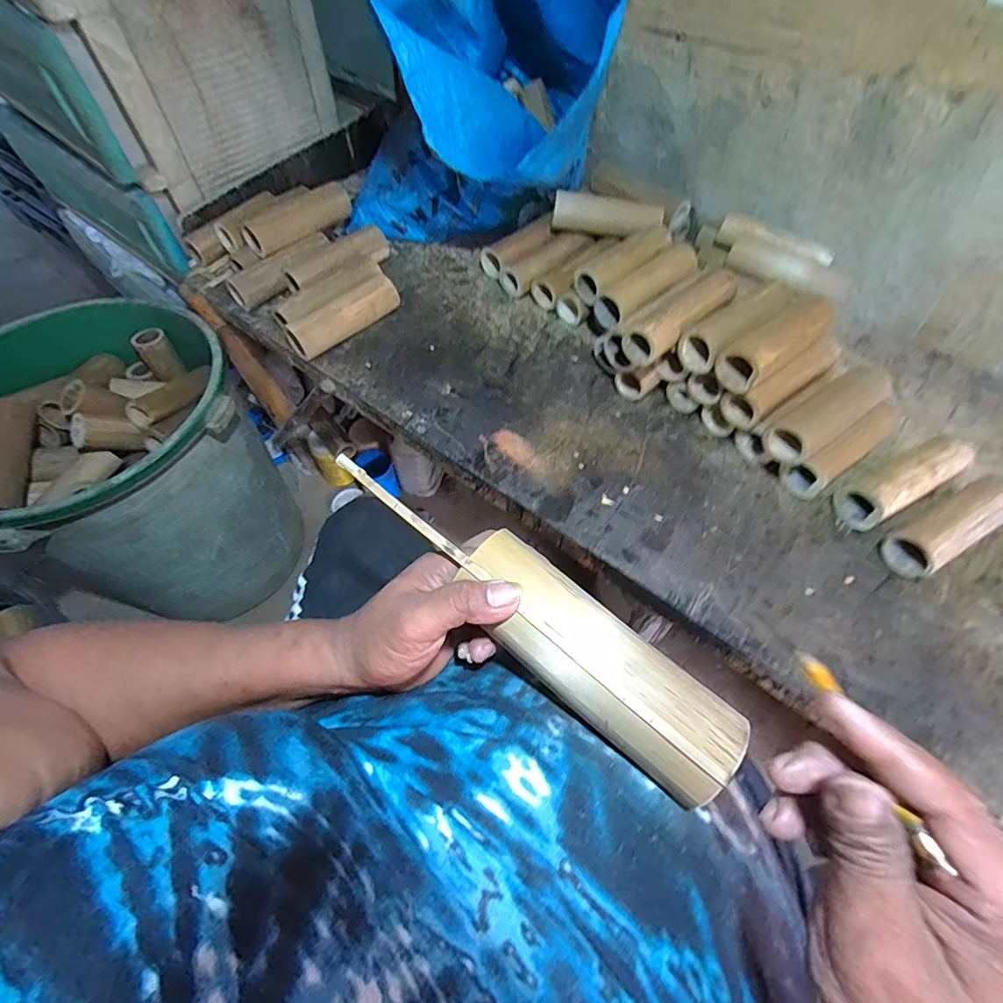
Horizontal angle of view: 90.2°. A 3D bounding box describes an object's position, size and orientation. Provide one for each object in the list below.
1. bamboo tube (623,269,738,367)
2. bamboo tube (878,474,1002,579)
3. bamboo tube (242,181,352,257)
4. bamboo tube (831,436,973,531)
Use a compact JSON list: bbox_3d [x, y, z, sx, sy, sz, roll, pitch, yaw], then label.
[{"bbox_3d":[0.233,-0.237,0.641,0.170,0.054,0.046,-35,63,-22],"label":"bamboo tube"},{"bbox_3d":[0.533,0.025,0.586,0.188,0.057,0.054,-25,60,-16],"label":"bamboo tube"},{"bbox_3d":[-0.334,-0.484,0.847,0.059,0.051,0.209,31,61,19],"label":"bamboo tube"},{"bbox_3d":[0.501,-0.025,0.619,0.181,0.055,0.058,-22,59,-15],"label":"bamboo tube"}]

